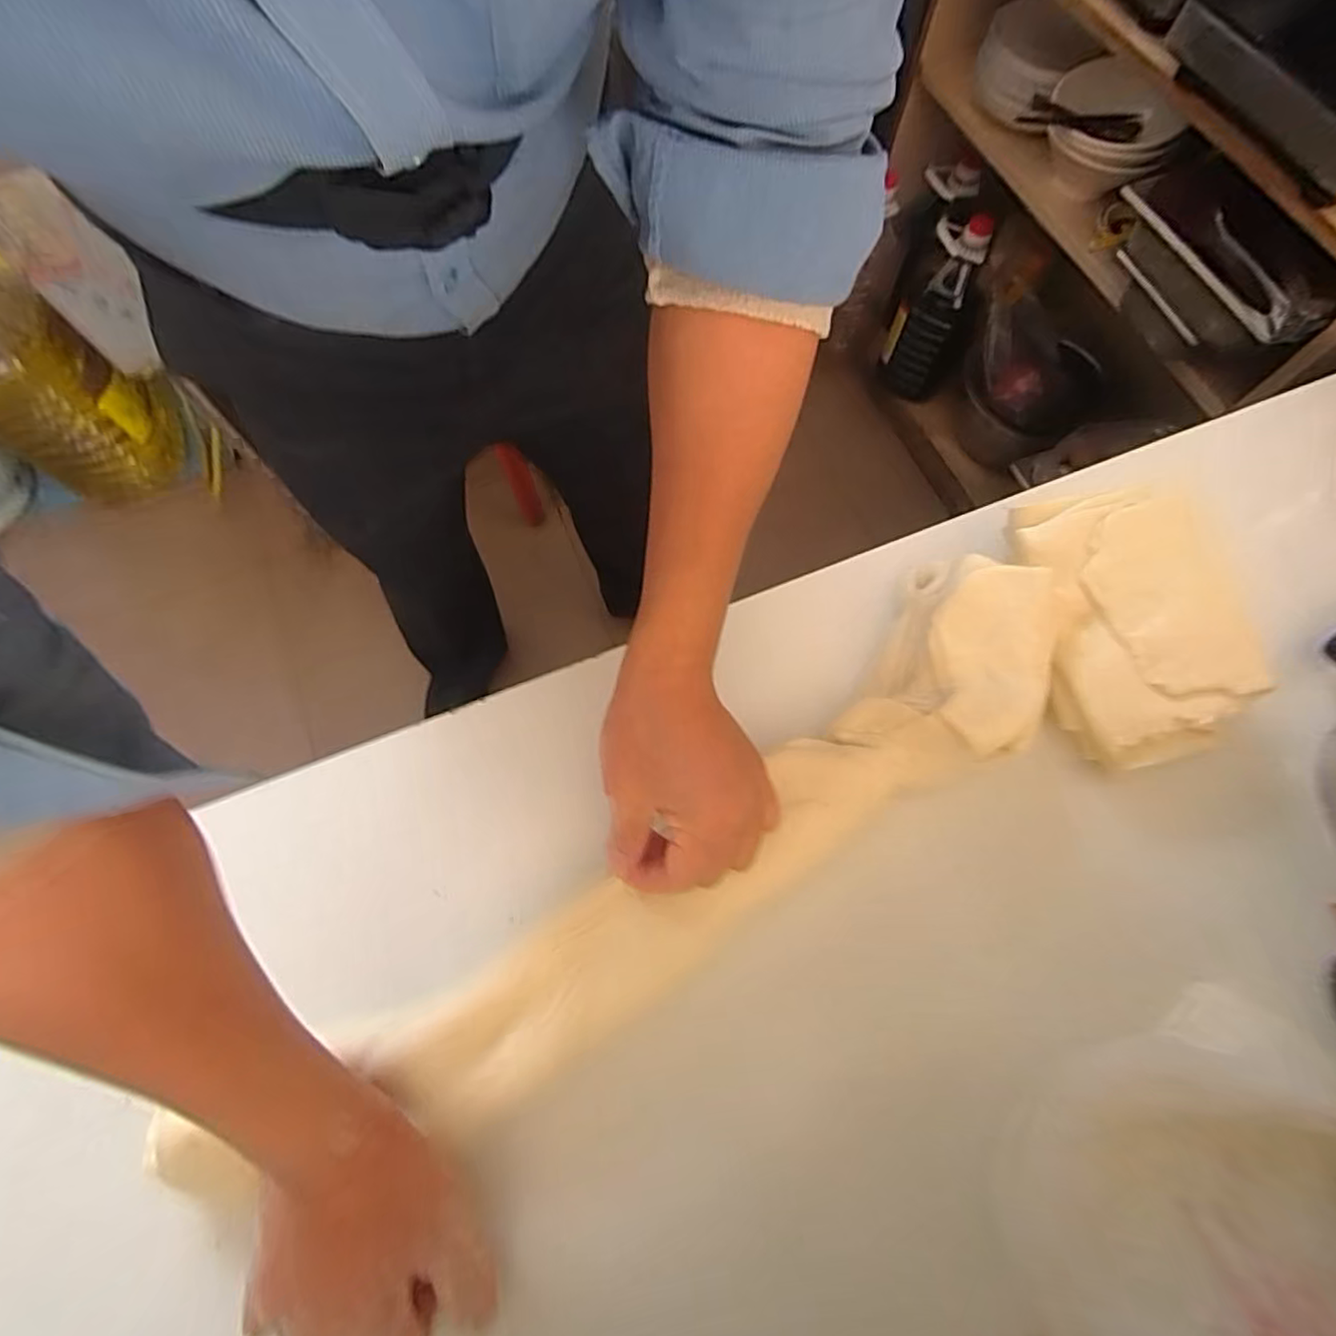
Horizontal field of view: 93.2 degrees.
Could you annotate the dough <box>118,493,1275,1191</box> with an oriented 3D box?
[{"bbox_3d":[0.059,0.104,0.373,0.695,0.052,0.162,-31,73,-7],"label":"dough"}]

